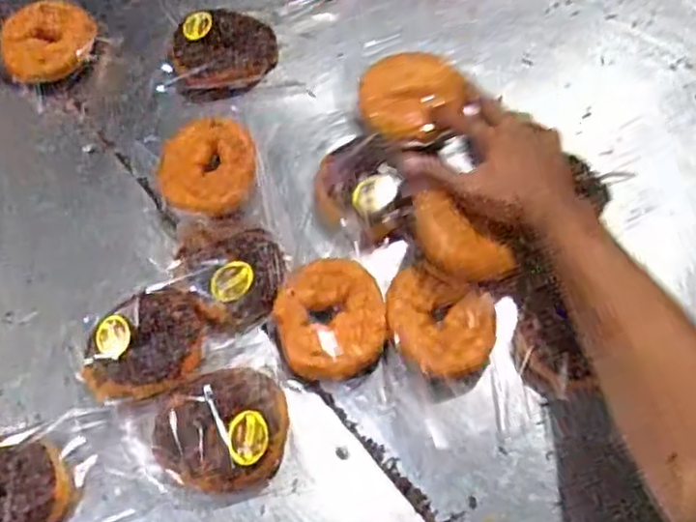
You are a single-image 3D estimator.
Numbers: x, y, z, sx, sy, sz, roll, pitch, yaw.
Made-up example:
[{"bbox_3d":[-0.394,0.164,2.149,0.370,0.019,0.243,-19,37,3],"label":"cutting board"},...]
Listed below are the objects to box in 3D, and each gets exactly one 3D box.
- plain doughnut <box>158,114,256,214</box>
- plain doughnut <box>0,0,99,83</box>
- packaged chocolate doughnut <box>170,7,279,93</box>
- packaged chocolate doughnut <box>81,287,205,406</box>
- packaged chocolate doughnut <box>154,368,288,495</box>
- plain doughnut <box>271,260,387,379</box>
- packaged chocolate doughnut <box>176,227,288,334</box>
[{"bbox_3d":[-0.137,-0.091,0.659,0.097,0.028,0.111,4,67,5],"label":"plain doughnut"},{"bbox_3d":[-0.330,-0.242,0.739,0.106,0.041,0.087,-19,64,-6],"label":"plain doughnut"},{"bbox_3d":[-0.133,-0.222,0.709,0.113,0.031,0.089,-11,66,-2],"label":"packaged chocolate doughnut"},{"bbox_3d":[-0.175,0.074,0.576,0.105,0.038,0.085,-16,63,-4],"label":"packaged chocolate doughnut"},{"bbox_3d":[-0.103,0.138,0.543,0.106,0.038,0.089,-7,63,1],"label":"packaged chocolate doughnut"},{"bbox_3d":[-0.015,0.052,0.583,0.092,0.031,0.099,-1,66,3],"label":"plain doughnut"},{"bbox_3d":[-0.100,0.017,0.600,0.090,0.033,0.086,-1,66,3],"label":"packaged chocolate doughnut"}]

